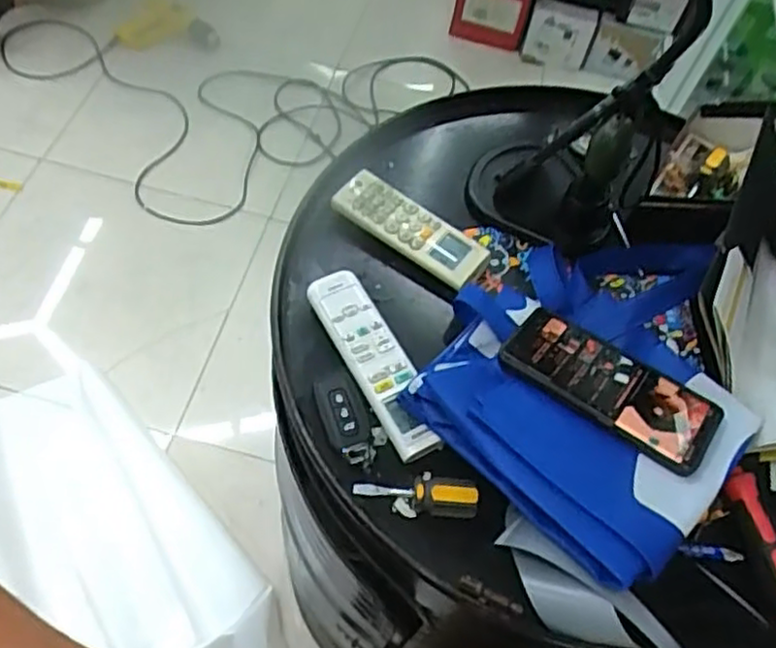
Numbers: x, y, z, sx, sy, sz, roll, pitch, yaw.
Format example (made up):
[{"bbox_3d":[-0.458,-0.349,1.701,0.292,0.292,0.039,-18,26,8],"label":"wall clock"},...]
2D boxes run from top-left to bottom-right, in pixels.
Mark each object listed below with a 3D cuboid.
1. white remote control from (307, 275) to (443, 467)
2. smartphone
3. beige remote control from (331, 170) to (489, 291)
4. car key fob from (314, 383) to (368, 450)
[{"bbox_3d":[-0.009,0.029,0.579,0.046,0.020,0.169,-23,65,-20],"label":"white remote control"},{"bbox_3d":[0.175,0.047,0.558,0.167,0.016,0.078,34,54,21],"label":"smartphone"},{"bbox_3d":[0.021,-0.086,0.649,0.143,0.028,0.053,33,61,1],"label":"beige remote control"},{"bbox_3d":[-0.037,0.069,0.558,0.030,0.009,0.061,-17,63,-17],"label":"car key fob"}]

